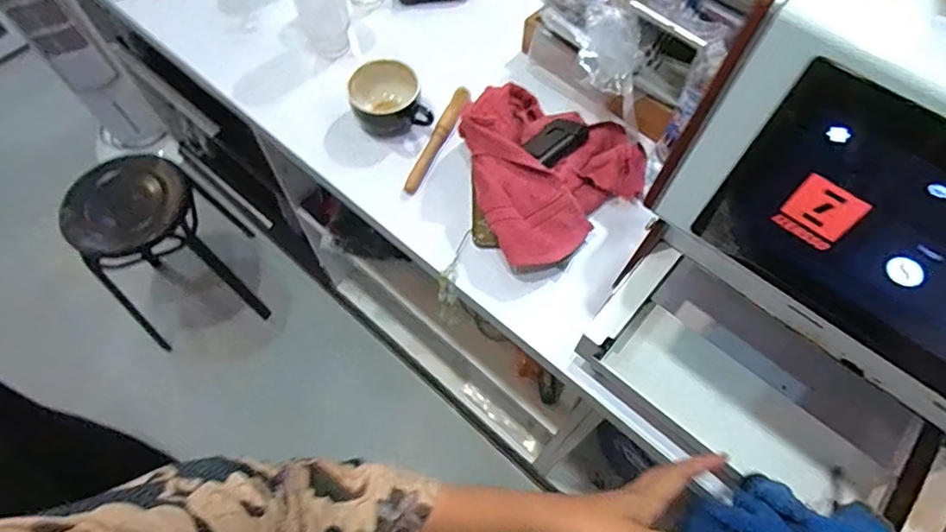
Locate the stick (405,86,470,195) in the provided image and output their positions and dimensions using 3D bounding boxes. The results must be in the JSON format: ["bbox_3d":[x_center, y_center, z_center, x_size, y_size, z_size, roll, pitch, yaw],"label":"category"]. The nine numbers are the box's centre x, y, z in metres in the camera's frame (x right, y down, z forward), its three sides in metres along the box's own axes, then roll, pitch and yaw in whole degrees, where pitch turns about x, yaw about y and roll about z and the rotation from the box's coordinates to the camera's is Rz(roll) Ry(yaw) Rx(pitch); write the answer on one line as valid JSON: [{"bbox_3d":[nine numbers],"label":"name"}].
[{"bbox_3d":[-0.044,-0.171,0.735,0.023,0.019,0.175,22,66,10],"label":"stick"}]

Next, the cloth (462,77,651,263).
[{"bbox_3d":[0.110,-0.132,0.670,0.232,0.112,0.225,-18,65,-9],"label":"cloth"}]

